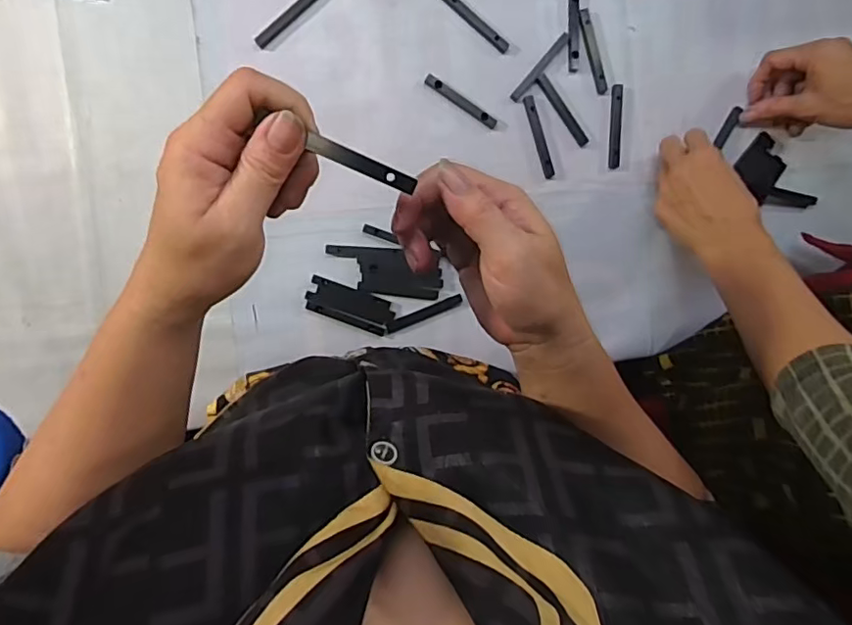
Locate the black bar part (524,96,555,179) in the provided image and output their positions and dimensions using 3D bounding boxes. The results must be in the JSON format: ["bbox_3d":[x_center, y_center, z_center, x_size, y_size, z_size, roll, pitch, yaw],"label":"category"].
[{"bbox_3d":[0.105,-0.162,0.519,0.011,0.006,0.075,-18,95,-2],"label":"black bar part"}]

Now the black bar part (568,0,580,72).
[{"bbox_3d":[0.136,-0.260,0.513,0.010,0.004,0.075,-1,94,-4],"label":"black bar part"}]

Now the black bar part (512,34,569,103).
[{"bbox_3d":[0.104,-0.225,0.512,0.009,0.004,0.077,39,91,-5],"label":"black bar part"}]

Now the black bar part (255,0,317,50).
[{"bbox_3d":[-0.121,-0.263,0.497,0.075,0.005,0.011,-44,95,0],"label":"black bar part"}]

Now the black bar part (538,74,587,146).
[{"bbox_3d":[0.127,-0.186,0.518,0.011,0.004,0.074,-36,95,-1],"label":"black bar part"}]

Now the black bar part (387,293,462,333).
[{"bbox_3d":[-0.001,0.001,0.522,0.075,0.004,0.010,-22,95,-2],"label":"black bar part"}]

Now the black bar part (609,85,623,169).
[{"bbox_3d":[0.178,-0.173,0.525,0.011,0.009,0.073,-1,94,-4],"label":"black bar part"}]

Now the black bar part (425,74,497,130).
[{"bbox_3d":[0.033,-0.192,0.509,0.075,0.006,0.010,32,92,-5],"label":"black bar part"}]

